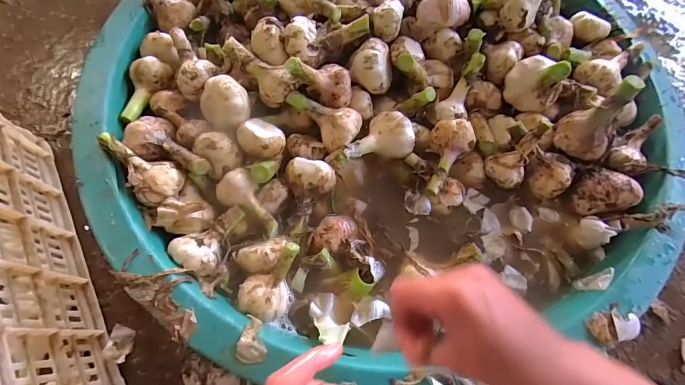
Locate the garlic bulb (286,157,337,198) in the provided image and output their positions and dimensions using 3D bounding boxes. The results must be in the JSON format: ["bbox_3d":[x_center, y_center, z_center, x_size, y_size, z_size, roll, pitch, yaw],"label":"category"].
[{"bbox_3d":[-0.036,-0.017,0.412,0.053,0.043,0.040,-10,69,-5],"label":"garlic bulb"}]

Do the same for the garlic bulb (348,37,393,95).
[{"bbox_3d":[0.038,-0.167,0.449,0.056,0.040,0.055,0,68,-1],"label":"garlic bulb"}]

